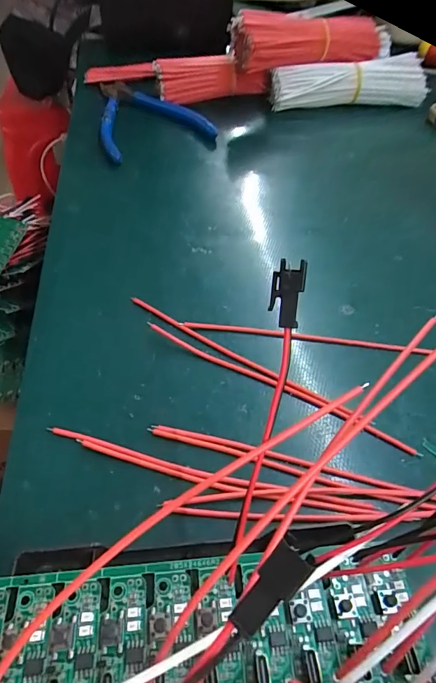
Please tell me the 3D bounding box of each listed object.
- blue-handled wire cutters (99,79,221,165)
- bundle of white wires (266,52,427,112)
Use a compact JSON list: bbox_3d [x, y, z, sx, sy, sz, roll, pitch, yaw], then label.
[{"bbox_3d":[-0.074,-0.221,0.393,0.093,0.008,0.159,-17,54,-14],"label":"blue-handled wire cutters"},{"bbox_3d":[0.124,-0.246,0.399,0.150,0.036,0.042,-2,51,0],"label":"bundle of white wires"}]

